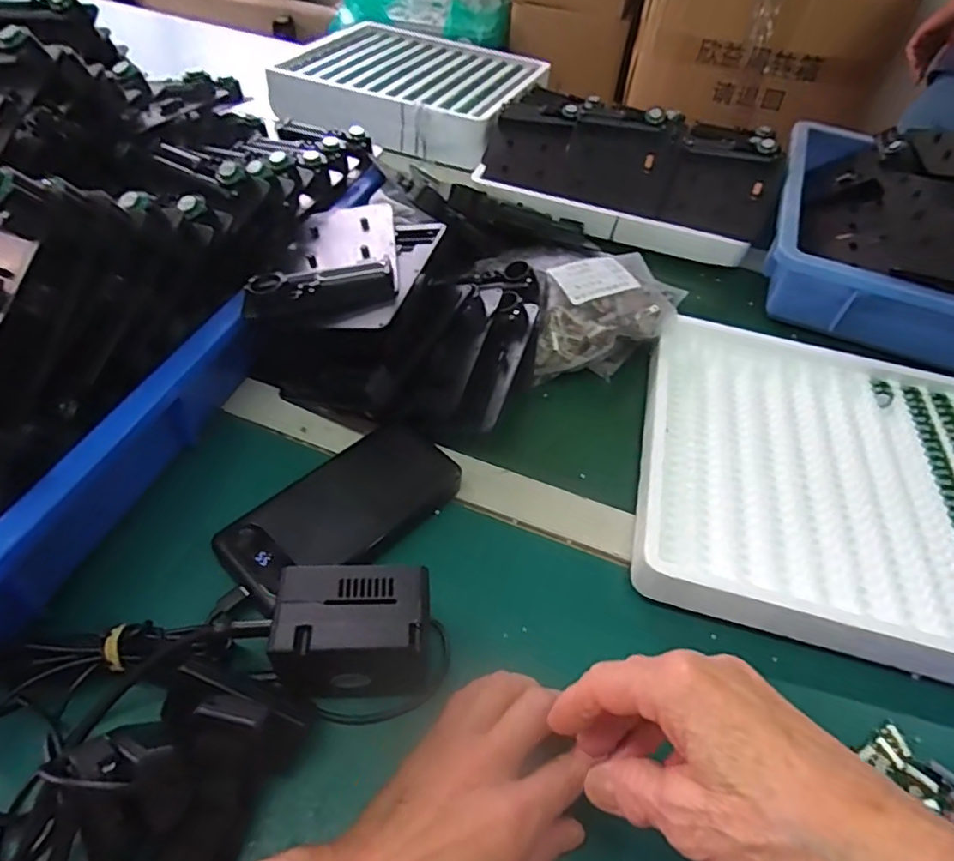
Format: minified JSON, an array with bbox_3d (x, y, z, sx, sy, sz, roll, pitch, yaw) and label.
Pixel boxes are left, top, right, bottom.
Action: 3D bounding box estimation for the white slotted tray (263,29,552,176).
[{"bbox_3d":[-0.089,-0.501,0.866,0.331,0.055,0.326,20,48,12],"label":"white slotted tray"}]

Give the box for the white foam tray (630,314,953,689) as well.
[{"bbox_3d":[0.285,0.029,0.447,0.318,0.032,0.299,14,47,7],"label":"white foam tray"}]

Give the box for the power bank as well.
[{"bbox_3d":[-0.085,0.052,0.390,0.149,0.033,0.069,-33,59,-31],"label":"power bank"}]

